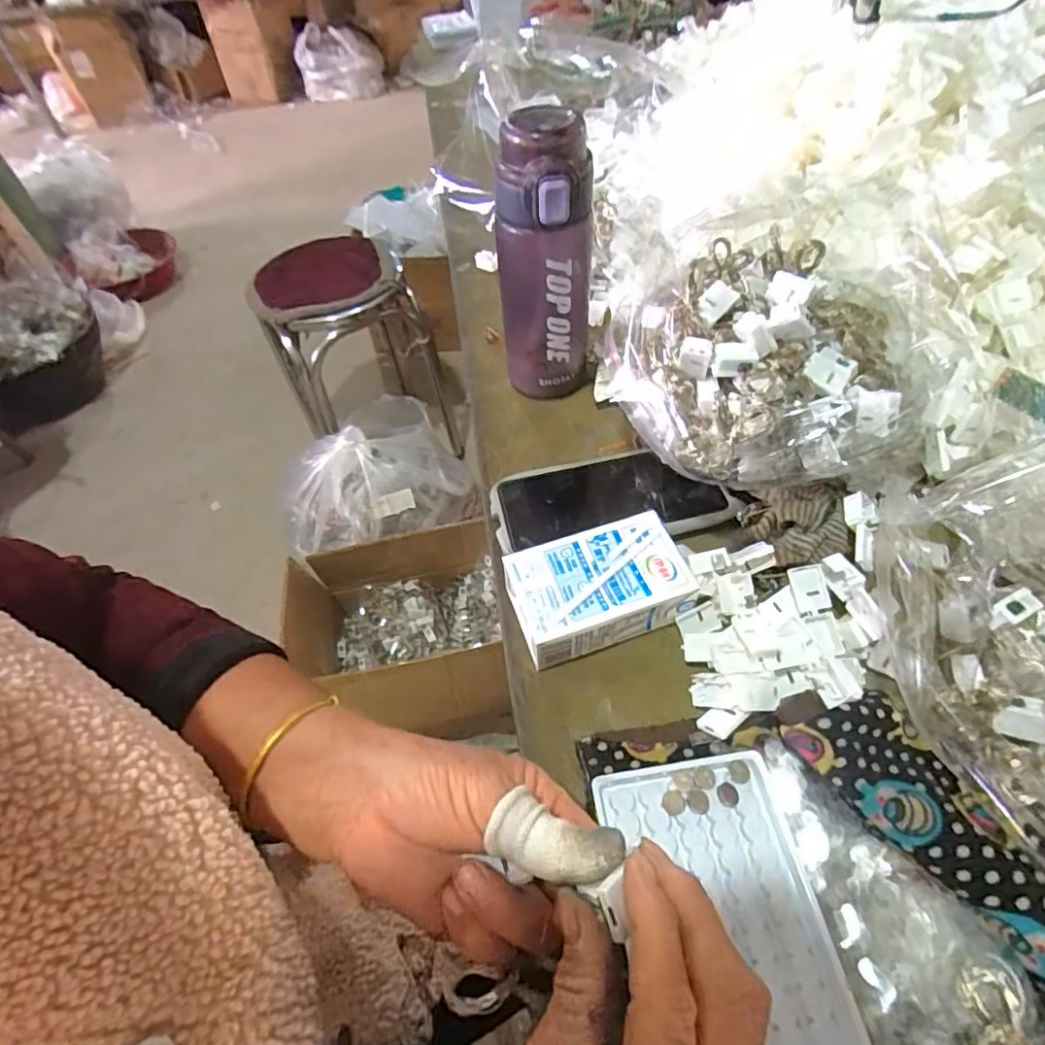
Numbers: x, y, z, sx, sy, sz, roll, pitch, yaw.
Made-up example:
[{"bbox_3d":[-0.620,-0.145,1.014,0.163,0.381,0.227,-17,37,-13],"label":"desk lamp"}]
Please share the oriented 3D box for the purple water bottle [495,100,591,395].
[{"bbox_3d":[0.017,-0.188,0.442,0.067,0.205,0.057,1,53,4],"label":"purple water bottle"}]

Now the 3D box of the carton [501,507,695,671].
[{"bbox_3d":[0.048,0.042,0.368,0.106,0.039,0.063,-17,54,-9],"label":"carton"}]

